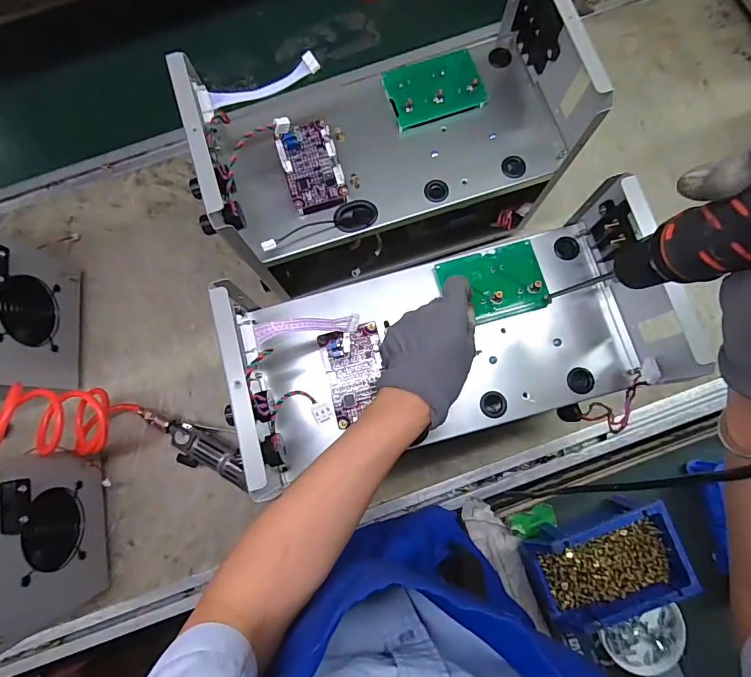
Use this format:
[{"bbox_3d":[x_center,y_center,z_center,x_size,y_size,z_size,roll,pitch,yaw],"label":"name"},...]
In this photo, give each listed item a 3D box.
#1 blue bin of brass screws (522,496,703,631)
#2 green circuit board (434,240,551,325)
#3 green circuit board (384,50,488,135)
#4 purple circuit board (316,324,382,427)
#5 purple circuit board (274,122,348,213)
[{"bbox_3d":[0.263,0.259,0.504,0.159,0.071,0.109,-20,80,-2],"label":"blue bin of brass screws"},{"bbox_3d":[0.121,-0.056,0.441,0.102,0.009,0.072,-15,80,-1],"label":"green circuit board"},{"bbox_3d":[0.066,-0.283,0.485,0.102,0.013,0.069,-18,80,-2],"label":"green circuit board"},{"bbox_3d":[-0.018,0.032,0.412,0.058,0.012,0.087,-15,80,-1],"label":"purple circuit board"},{"bbox_3d":[-0.069,-0.185,0.464,0.058,0.034,0.092,-16,80,-1],"label":"purple circuit board"}]

